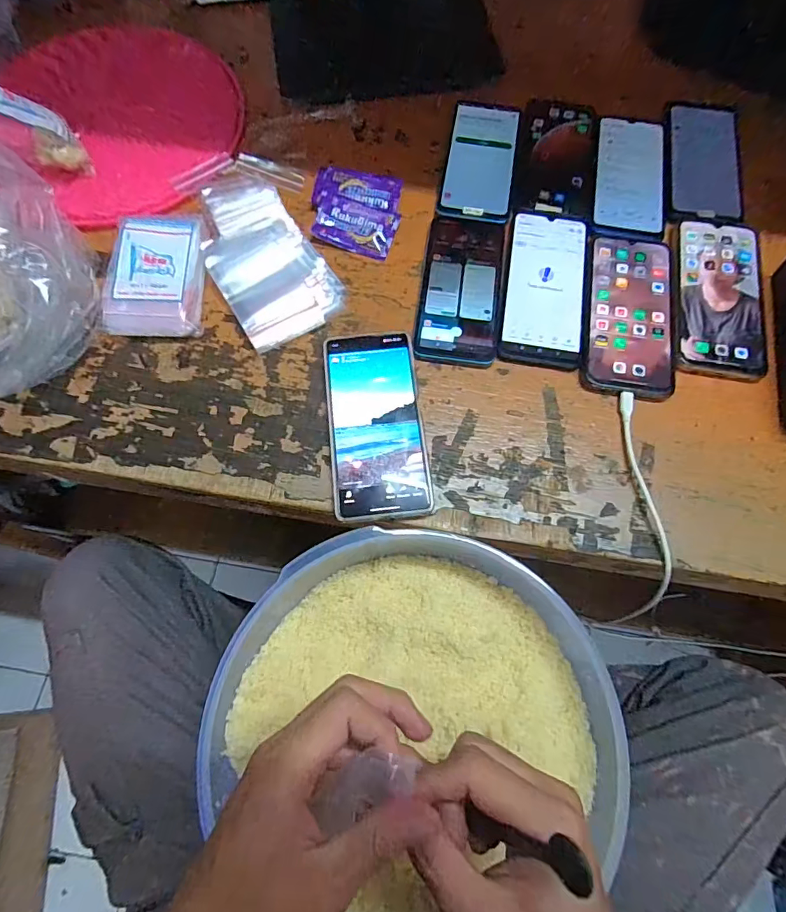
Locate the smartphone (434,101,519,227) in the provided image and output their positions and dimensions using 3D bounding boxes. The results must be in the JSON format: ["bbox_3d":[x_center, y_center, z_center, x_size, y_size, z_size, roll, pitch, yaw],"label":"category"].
[{"bbox_3d":[0.093,-0.313,0.492,0.073,0.004,0.161,10,72,2],"label":"smartphone"}]

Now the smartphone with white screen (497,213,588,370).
[{"bbox_3d":[0.145,-0.162,0.446,0.074,0.006,0.169,10,72,2],"label":"smartphone with white screen"}]

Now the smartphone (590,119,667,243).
[{"bbox_3d":[0.249,-0.296,0.488,0.072,0.004,0.168,11,72,3],"label":"smartphone"}]

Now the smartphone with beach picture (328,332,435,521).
[{"bbox_3d":[-0.015,-0.029,0.398,0.078,0.014,0.167,-5,72,-3],"label":"smartphone with beach picture"}]

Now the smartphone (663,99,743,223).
[{"bbox_3d":[0.330,-0.316,0.493,0.077,0.005,0.163,8,72,2],"label":"smartphone"}]

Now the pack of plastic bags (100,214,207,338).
[{"bbox_3d":[-0.217,-0.167,0.430,0.078,0.032,0.117,-2,72,-1],"label":"pack of plastic bags"}]

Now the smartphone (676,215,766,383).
[{"bbox_3d":[0.309,-0.152,0.439,0.079,0.006,0.173,11,72,3],"label":"smartphone"}]

